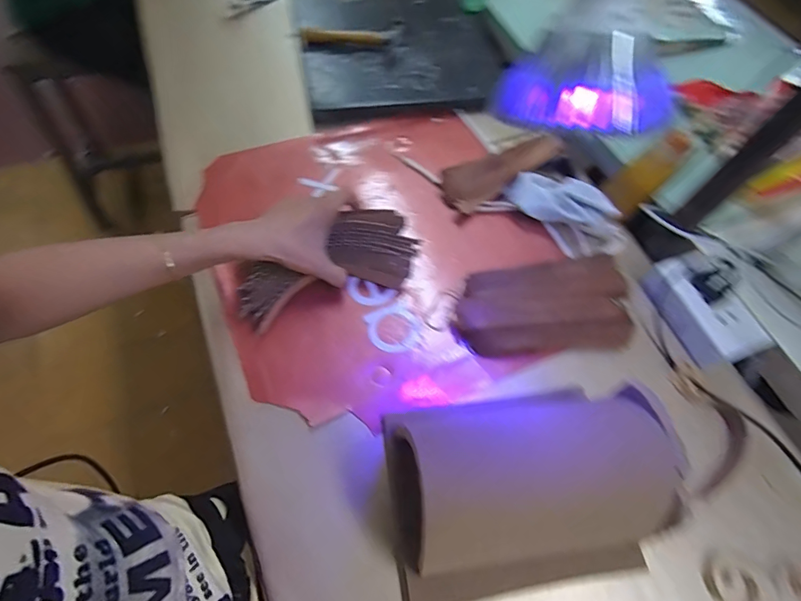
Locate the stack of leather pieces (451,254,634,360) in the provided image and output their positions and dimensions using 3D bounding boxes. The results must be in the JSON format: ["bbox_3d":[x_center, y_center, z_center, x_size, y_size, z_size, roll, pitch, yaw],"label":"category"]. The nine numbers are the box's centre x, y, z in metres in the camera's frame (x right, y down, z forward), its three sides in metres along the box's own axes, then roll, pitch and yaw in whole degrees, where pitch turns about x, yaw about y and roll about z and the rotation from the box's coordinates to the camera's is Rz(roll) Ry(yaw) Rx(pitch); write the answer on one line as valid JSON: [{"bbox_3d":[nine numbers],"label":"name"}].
[{"bbox_3d":[0.159,0.008,0.464,0.191,0.033,0.095,-5,63,-8],"label":"stack of leather pieces"}]

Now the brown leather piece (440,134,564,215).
[{"bbox_3d":[0.133,-0.174,0.559,0.170,0.033,0.060,-27,68,-18],"label":"brown leather piece"}]

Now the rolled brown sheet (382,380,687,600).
[{"bbox_3d":[0.101,0.150,0.352,0.213,0.109,0.157,-5,62,-8],"label":"rolled brown sheet"}]

